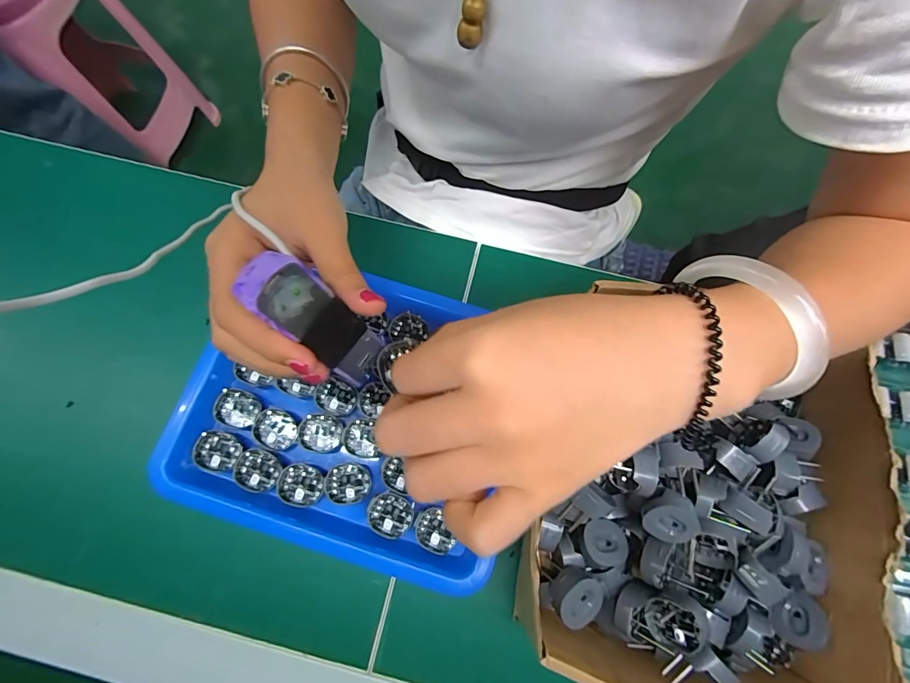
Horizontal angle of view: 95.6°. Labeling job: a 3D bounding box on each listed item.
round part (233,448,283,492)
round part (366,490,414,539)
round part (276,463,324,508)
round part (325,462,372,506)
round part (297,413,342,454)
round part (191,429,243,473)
[{"bbox_3d":[-0.126,0.083,0.263,0.027,0.005,0.025,0,75,0],"label":"round part"},{"bbox_3d":[-0.041,0.108,0.259,0.028,0.004,0.025,20,76,5],"label":"round part"},{"bbox_3d":[-0.098,0.091,0.263,0.028,0.004,0.025,20,76,5],"label":"round part"},{"bbox_3d":[-0.069,0.091,0.266,0.028,0.006,0.025,0,75,0],"label":"round part"},{"bbox_3d":[-0.089,0.060,0.273,0.028,0.004,0.024,14,75,3],"label":"round part"},{"bbox_3d":[-0.153,0.071,0.266,0.030,0.005,0.026,8,75,2],"label":"round part"}]

